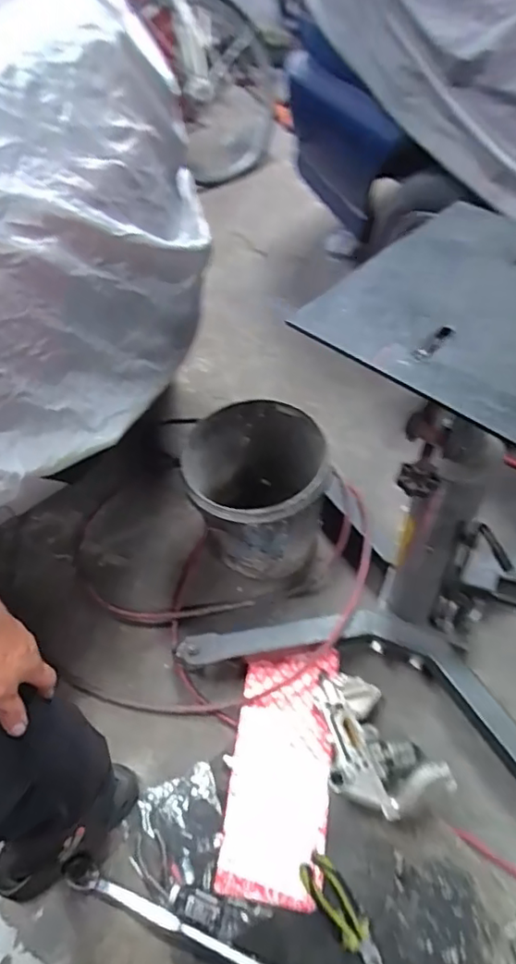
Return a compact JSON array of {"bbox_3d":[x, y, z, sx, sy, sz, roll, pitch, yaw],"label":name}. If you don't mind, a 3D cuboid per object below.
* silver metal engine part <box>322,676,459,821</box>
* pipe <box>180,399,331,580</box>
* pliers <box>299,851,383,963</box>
[{"bbox_3d":[0.195,0.483,1.077,0.192,0.112,0.283,-29,56,-15],"label":"silver metal engine part"},{"bbox_3d":[0.003,0.048,1.312,0.290,0.335,0.304,-3,53,4],"label":"pipe"},{"bbox_3d":[0.141,0.717,0.956,0.059,0.015,0.178,-30,56,-16],"label":"pliers"}]

